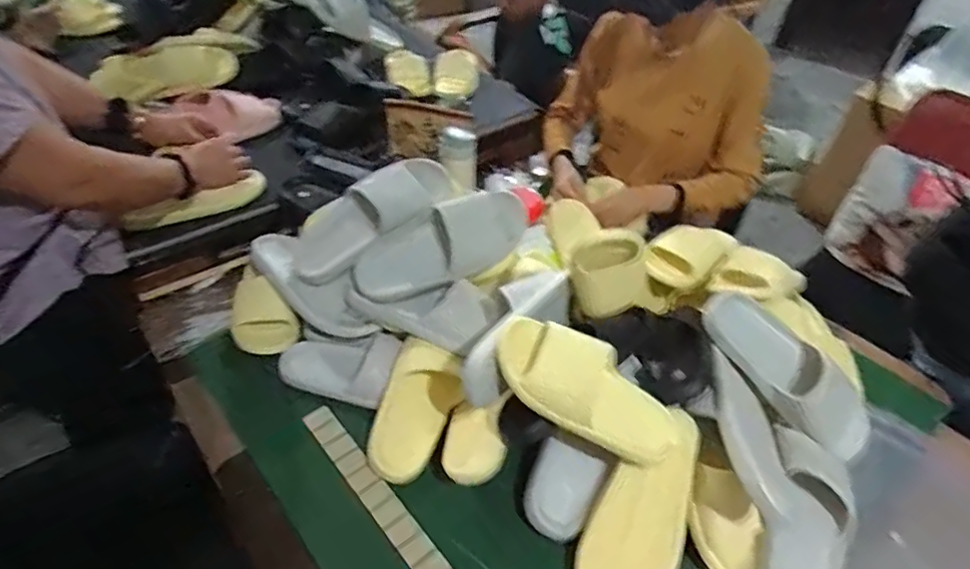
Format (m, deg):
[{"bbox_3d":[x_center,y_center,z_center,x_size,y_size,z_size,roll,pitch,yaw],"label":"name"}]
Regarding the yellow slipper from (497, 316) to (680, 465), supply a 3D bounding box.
[{"bbox_3d":[0.129,0.128,0.675,0.247,0.072,0.091,36,47,-5],"label":"yellow slipper"}]

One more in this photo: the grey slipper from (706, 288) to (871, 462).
[{"bbox_3d":[0.426,0.120,0.784,0.110,0.074,0.280,-32,72,-31],"label":"grey slipper"}]

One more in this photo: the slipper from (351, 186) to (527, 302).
[{"bbox_3d":[-0.068,-0.057,0.866,0.273,0.075,0.117,-24,84,6],"label":"slipper"}]

